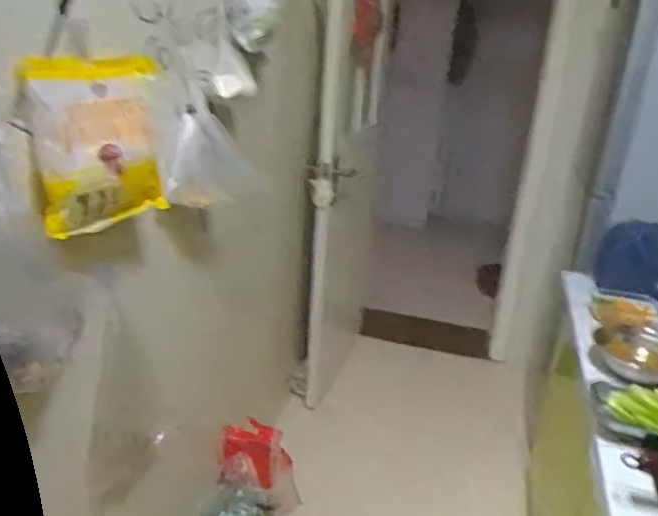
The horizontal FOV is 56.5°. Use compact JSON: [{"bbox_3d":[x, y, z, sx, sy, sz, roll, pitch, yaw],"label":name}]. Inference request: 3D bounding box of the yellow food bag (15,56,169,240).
[{"bbox_3d":[-0.346,-0.178,0.954,0.041,0.250,0.269,1,17,21],"label":"yellow food bag"}]

